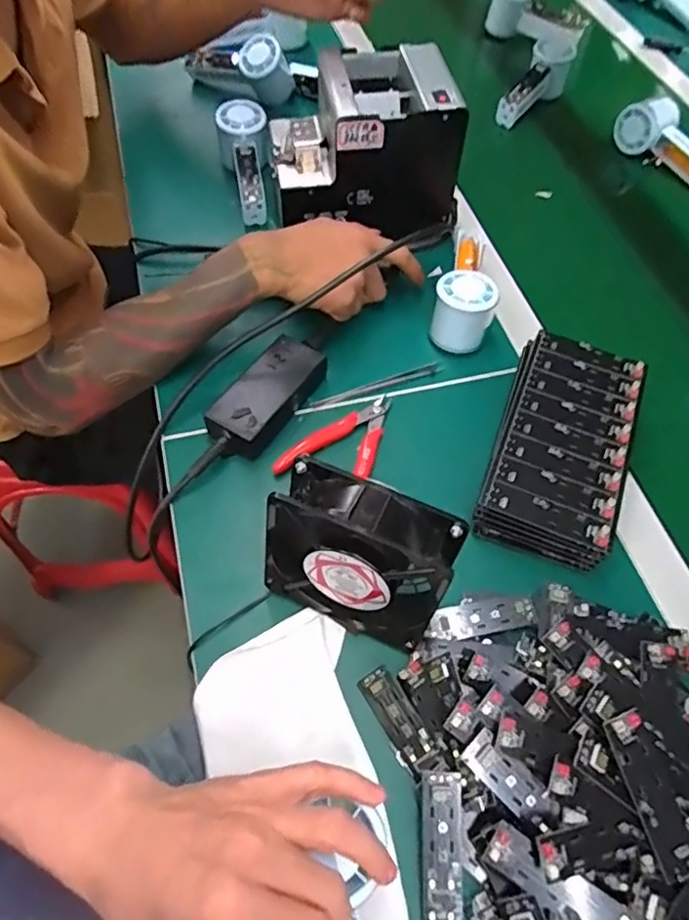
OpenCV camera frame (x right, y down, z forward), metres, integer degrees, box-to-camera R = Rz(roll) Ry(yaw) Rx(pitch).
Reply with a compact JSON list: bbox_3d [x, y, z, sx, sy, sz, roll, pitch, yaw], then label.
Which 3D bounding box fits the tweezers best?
[{"bbox_3d":[0.032,-0.070,0.541,0.132,0.006,0.016,-21,62,-15],"label":"tweezers"}]

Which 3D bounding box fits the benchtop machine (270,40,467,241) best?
[{"bbox_3d":[0.018,-0.328,0.594,0.176,0.107,0.129,-6,59,-6],"label":"benchtop machine"}]

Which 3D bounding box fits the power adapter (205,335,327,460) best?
[{"bbox_3d":[-0.068,-0.056,0.509,0.049,0.035,0.129,29,62,14],"label":"power adapter"}]

